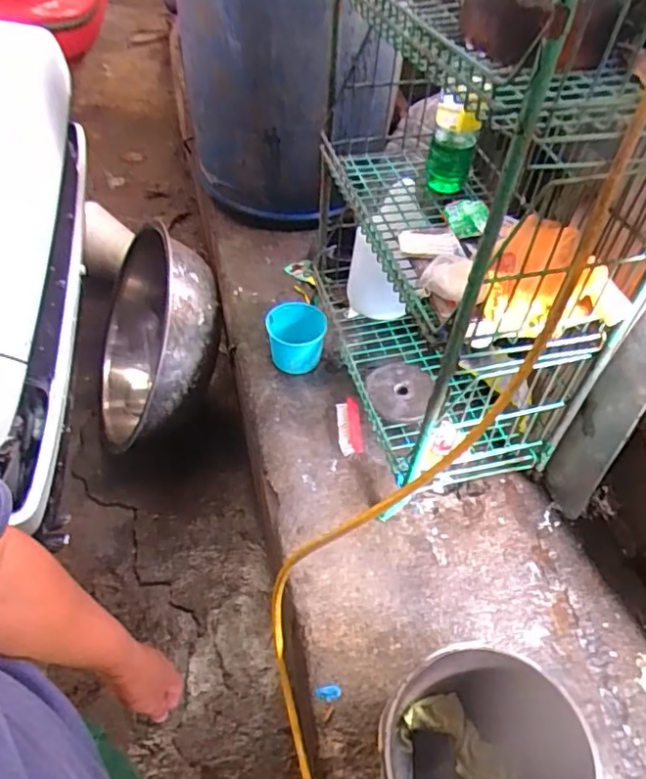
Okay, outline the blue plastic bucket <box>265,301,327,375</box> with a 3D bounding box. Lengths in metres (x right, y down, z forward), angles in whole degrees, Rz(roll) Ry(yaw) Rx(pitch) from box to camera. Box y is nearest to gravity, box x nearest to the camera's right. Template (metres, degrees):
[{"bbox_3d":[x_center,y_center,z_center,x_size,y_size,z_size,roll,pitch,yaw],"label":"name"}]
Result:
[{"bbox_3d":[-0.062,-0.109,1.323,0.129,0.108,0.134,3,51,-2],"label":"blue plastic bucket"}]

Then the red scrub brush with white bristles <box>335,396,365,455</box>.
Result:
[{"bbox_3d":[0.053,0.073,1.215,0.046,0.026,0.119,-2,52,-6],"label":"red scrub brush with white bristles"}]

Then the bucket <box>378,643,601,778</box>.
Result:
[{"bbox_3d":[0.185,0.456,0.725,0.232,0.192,0.215,35,57,22],"label":"bucket"}]

